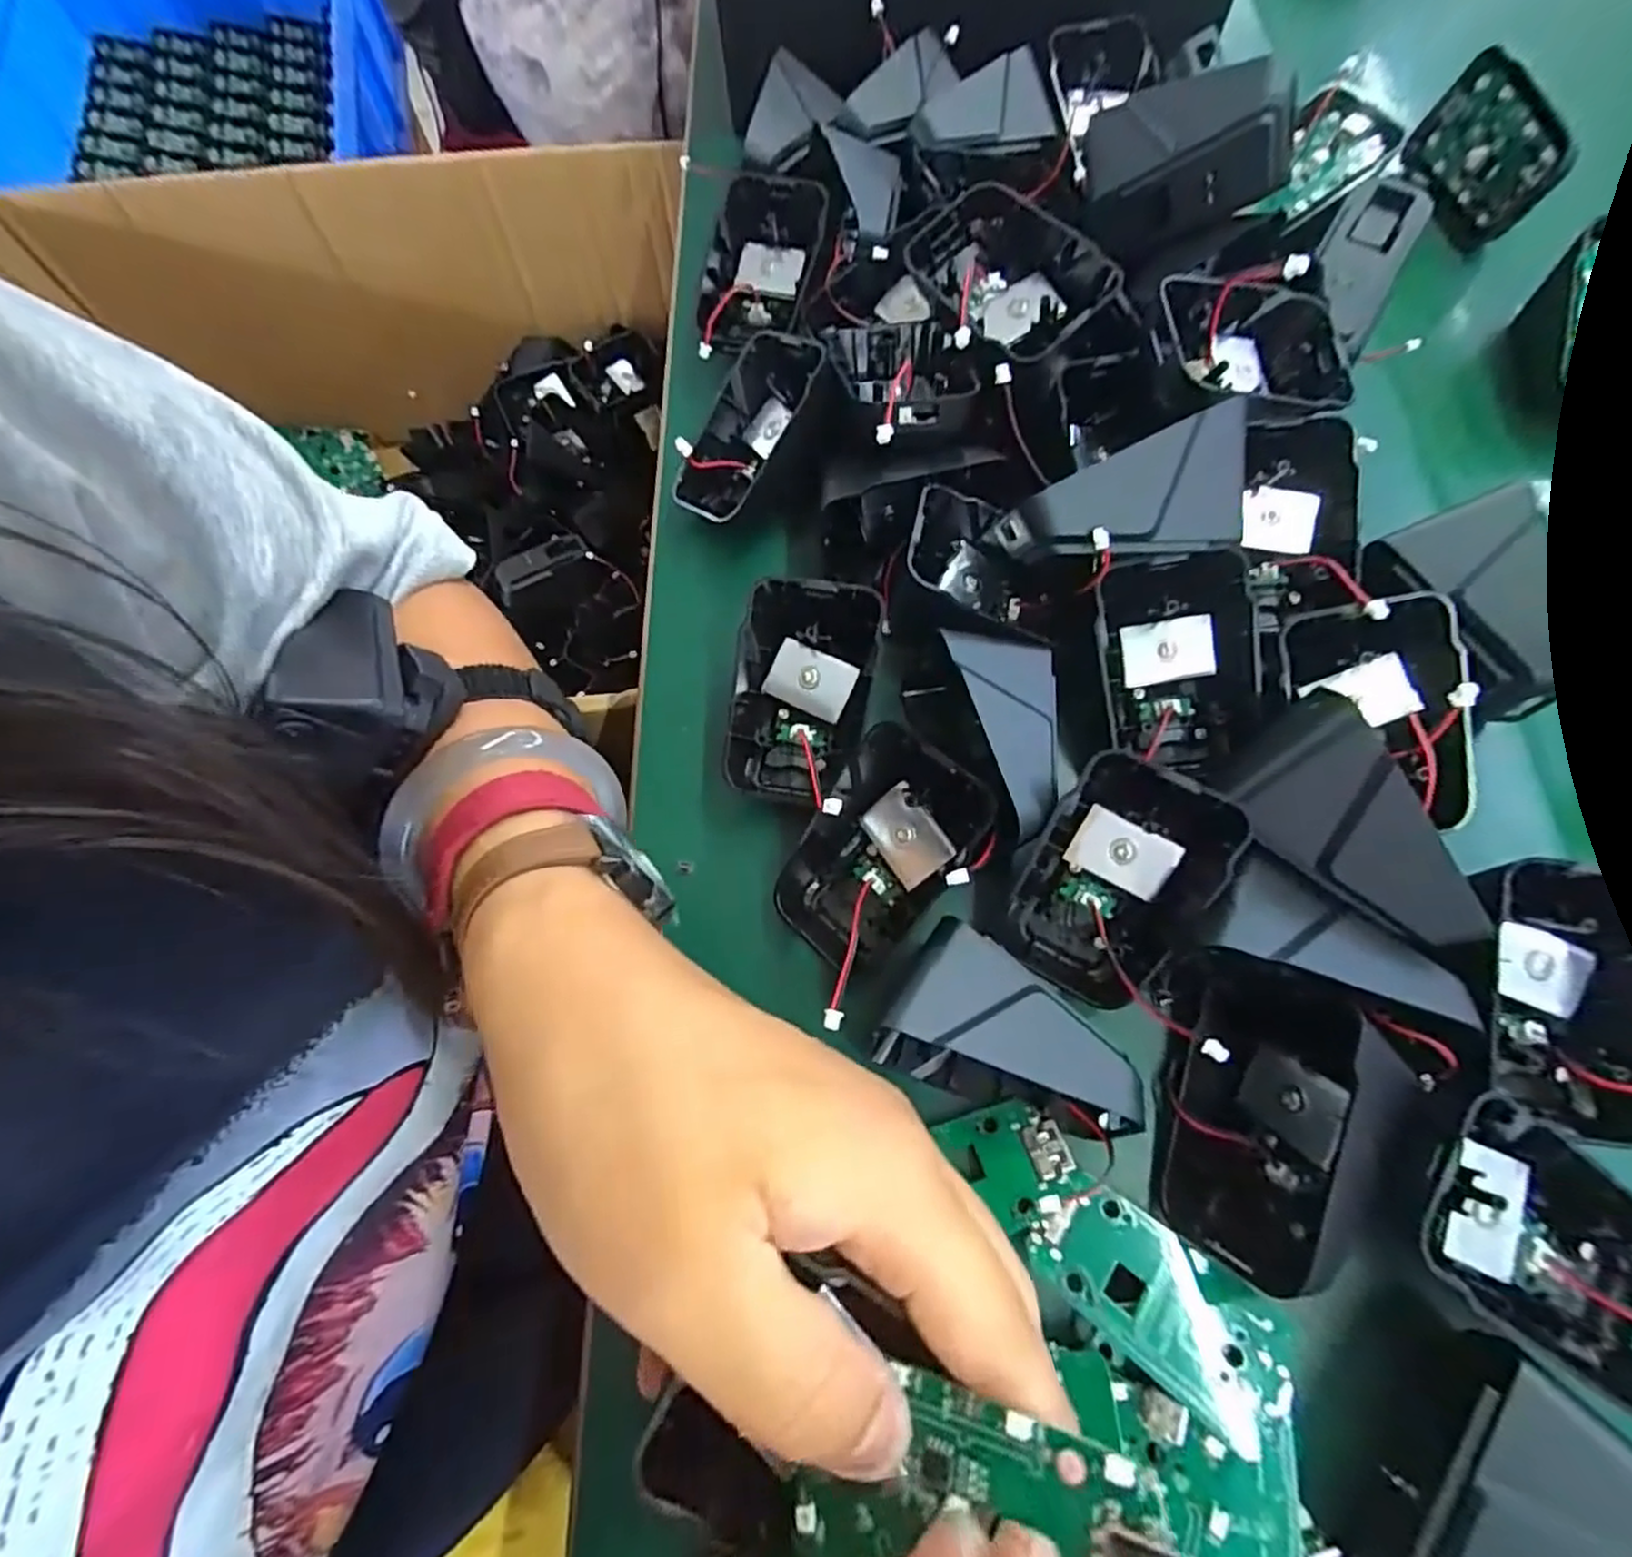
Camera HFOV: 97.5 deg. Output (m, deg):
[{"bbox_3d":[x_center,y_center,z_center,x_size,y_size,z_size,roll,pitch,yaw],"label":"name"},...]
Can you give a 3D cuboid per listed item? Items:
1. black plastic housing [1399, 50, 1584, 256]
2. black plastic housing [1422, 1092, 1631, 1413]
[{"bbox_3d":[0.290,-0.272,0.311,0.017,0.040,0.069,-10,70,-3],"label":"black plastic housing"},{"bbox_3d":[0.176,0.113,0.170,0.056,0.018,0.042,37,75,13],"label":"black plastic housing"}]

